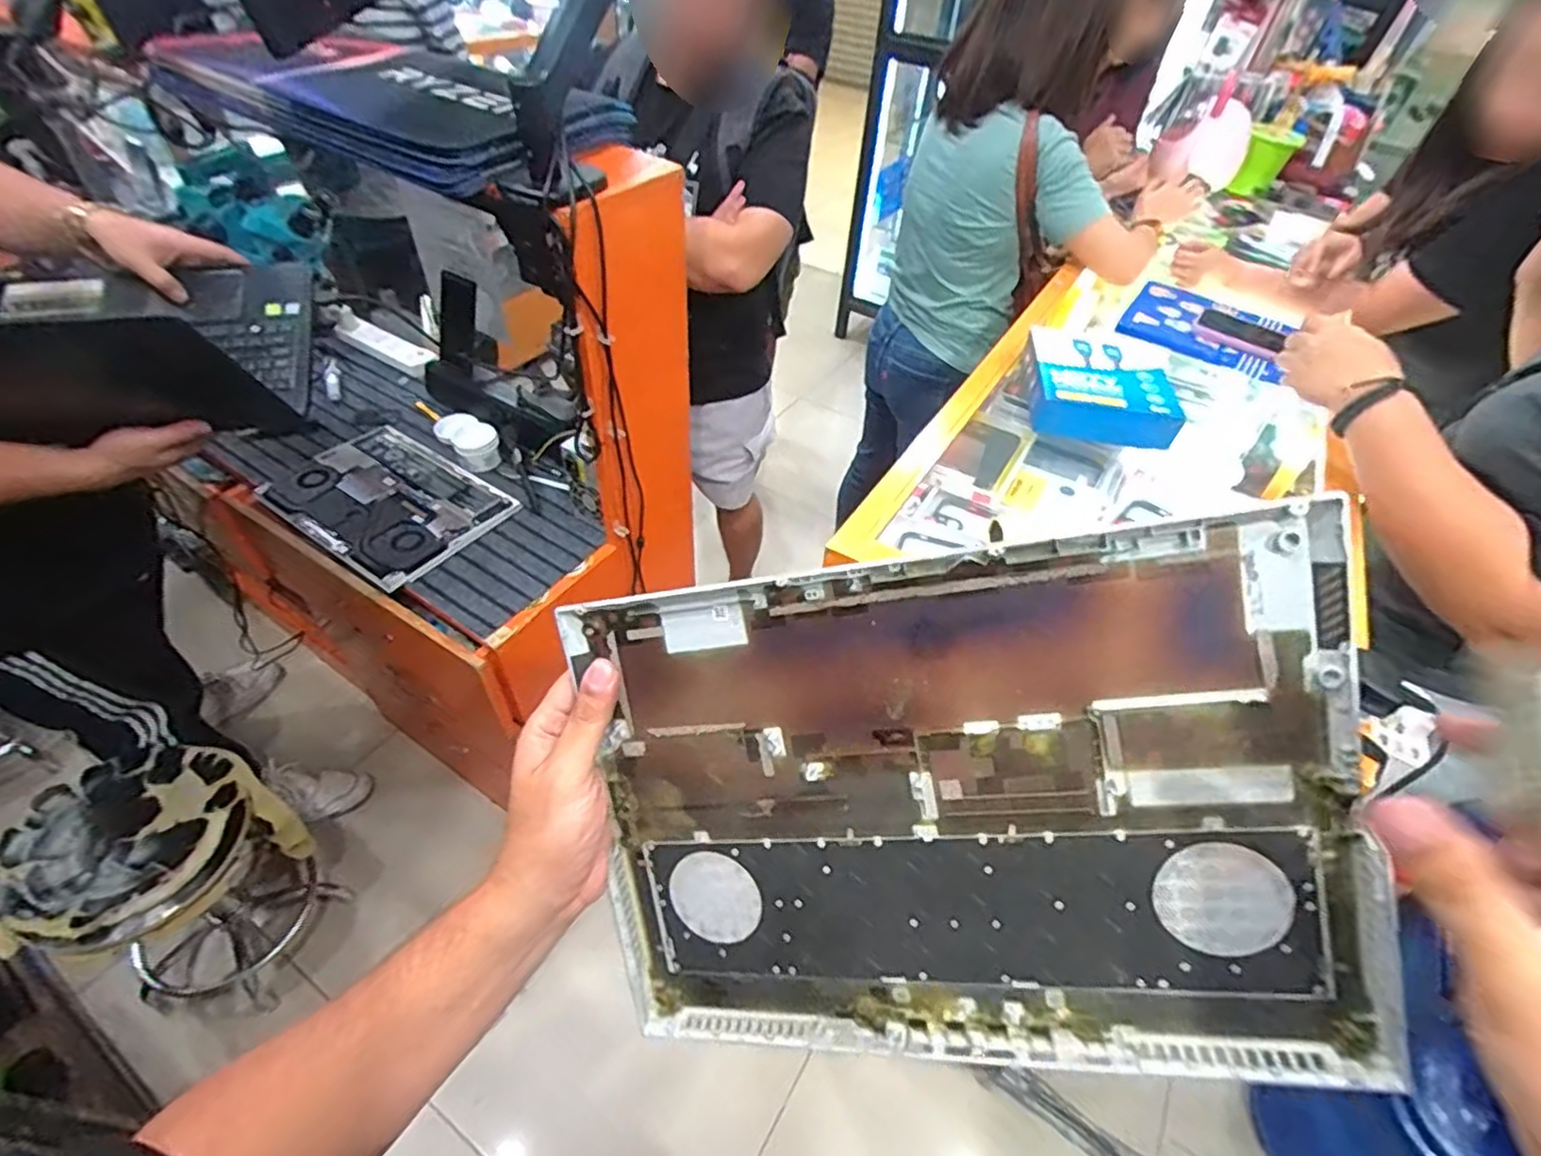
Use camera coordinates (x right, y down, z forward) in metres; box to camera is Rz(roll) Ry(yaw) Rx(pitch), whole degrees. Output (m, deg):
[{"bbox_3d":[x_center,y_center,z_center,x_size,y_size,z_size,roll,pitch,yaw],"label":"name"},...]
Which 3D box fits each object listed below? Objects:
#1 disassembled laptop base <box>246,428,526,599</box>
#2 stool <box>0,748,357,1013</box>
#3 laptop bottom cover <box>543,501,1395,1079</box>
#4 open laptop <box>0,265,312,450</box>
[{"bbox_3d":[-0.659,-0.139,1.170,0.381,0.033,0.253,27,53,21],"label":"disassembled laptop base"},{"bbox_3d":[-1.034,0.570,1.254,0.331,0.491,0.319,3,47,-4],"label":"stool"},{"bbox_3d":[0.076,0.114,0.333,0.350,0.251,0.010,-8,8,18],"label":"laptop bottom cover"},{"bbox_3d":[-0.787,-0.296,0.820,0.360,0.203,0.382,-5,48,-11],"label":"open laptop"}]

